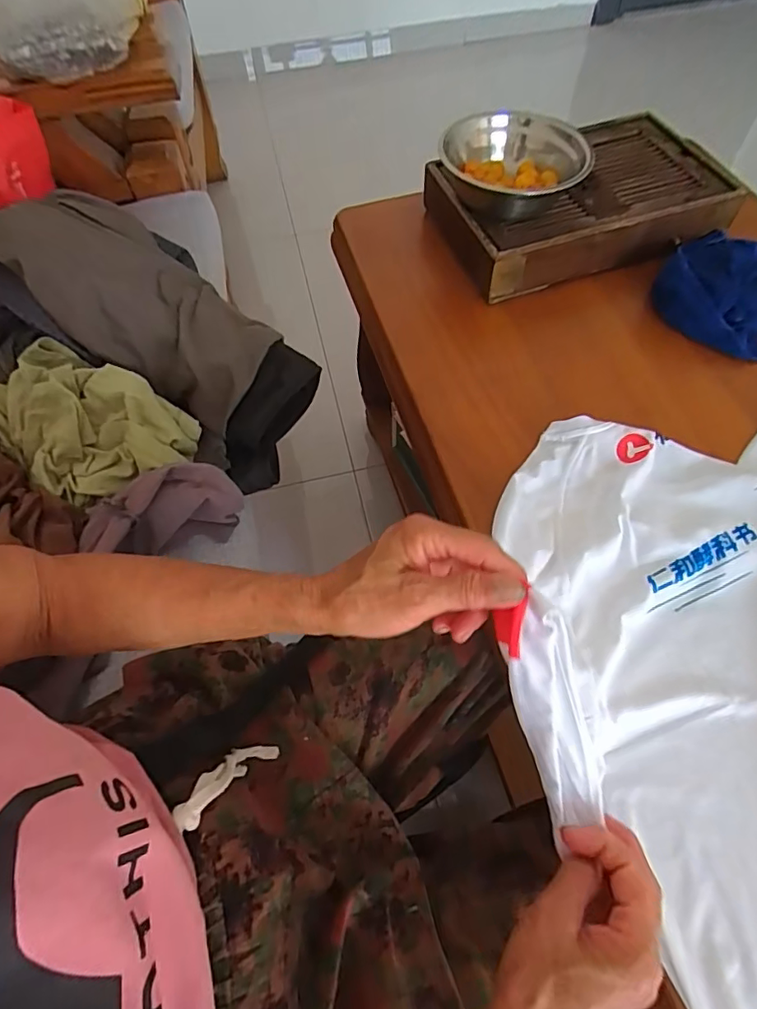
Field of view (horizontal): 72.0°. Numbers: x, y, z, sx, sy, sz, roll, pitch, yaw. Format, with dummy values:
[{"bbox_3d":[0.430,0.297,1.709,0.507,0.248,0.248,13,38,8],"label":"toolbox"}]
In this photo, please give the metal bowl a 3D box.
[{"bbox_3d":[0.148,-0.368,0.576,0.149,0.064,0.142,-1,61,2],"label":"metal bowl"}]

